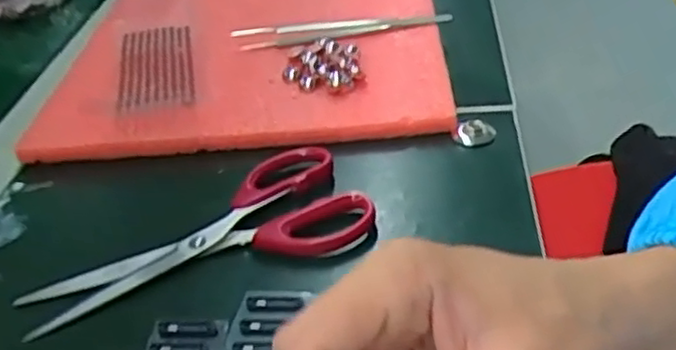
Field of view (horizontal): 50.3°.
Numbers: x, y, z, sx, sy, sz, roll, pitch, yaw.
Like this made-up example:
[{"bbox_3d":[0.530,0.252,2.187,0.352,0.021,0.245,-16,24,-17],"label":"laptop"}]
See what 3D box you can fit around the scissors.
[{"bbox_3d":[-0.070,0.032,0.356,0.167,0.009,0.076,-21,37,-16],"label":"scissors"}]

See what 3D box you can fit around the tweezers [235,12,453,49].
[{"bbox_3d":[0.004,-0.102,0.501,0.151,0.014,0.019,-9,36,0],"label":"tweezers"}]

